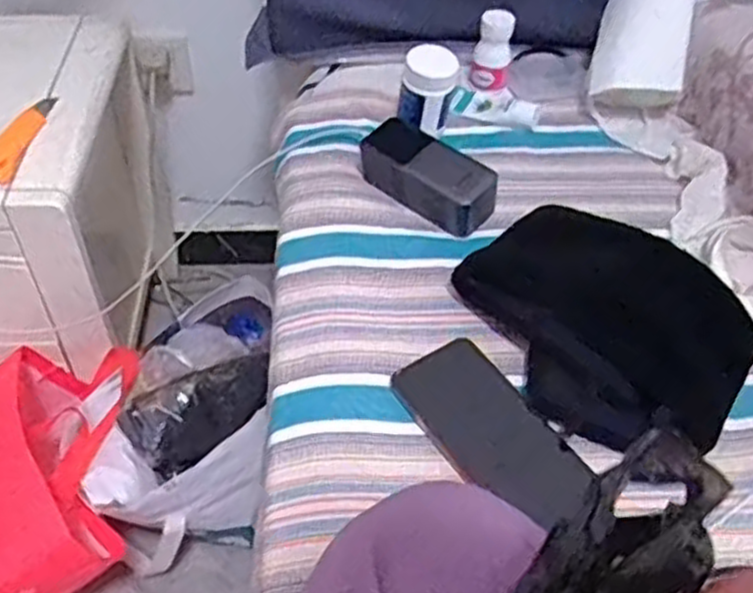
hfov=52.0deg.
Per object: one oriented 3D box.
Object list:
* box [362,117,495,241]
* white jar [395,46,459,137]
[{"bbox_3d":[0.049,-0.117,0.742,0.133,0.051,0.055,36,55,26],"label":"box"},{"bbox_3d":[0.048,-0.213,0.793,0.060,0.074,0.050,-21,52,-20],"label":"white jar"}]

